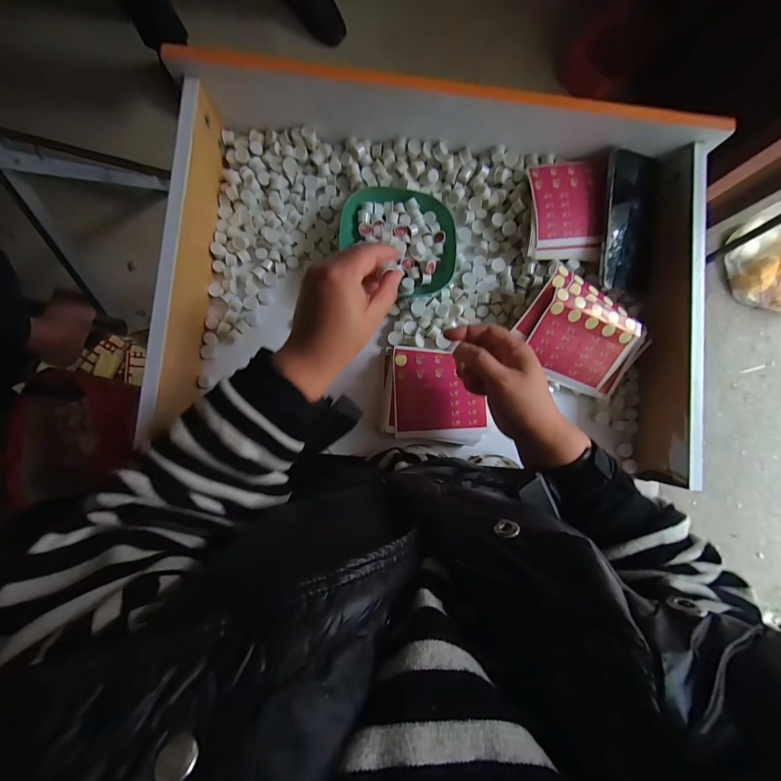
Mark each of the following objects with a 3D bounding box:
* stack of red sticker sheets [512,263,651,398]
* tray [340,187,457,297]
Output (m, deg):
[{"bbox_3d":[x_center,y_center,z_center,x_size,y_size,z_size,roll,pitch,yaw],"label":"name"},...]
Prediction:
[{"bbox_3d":[0.231,-0.062,0.397,0.153,0.030,0.109,31,110,-9],"label":"stack of red sticker sheets"},{"bbox_3d":[0.010,-0.181,0.396,0.133,0.027,0.128,-5,86,-4],"label":"tray"}]

